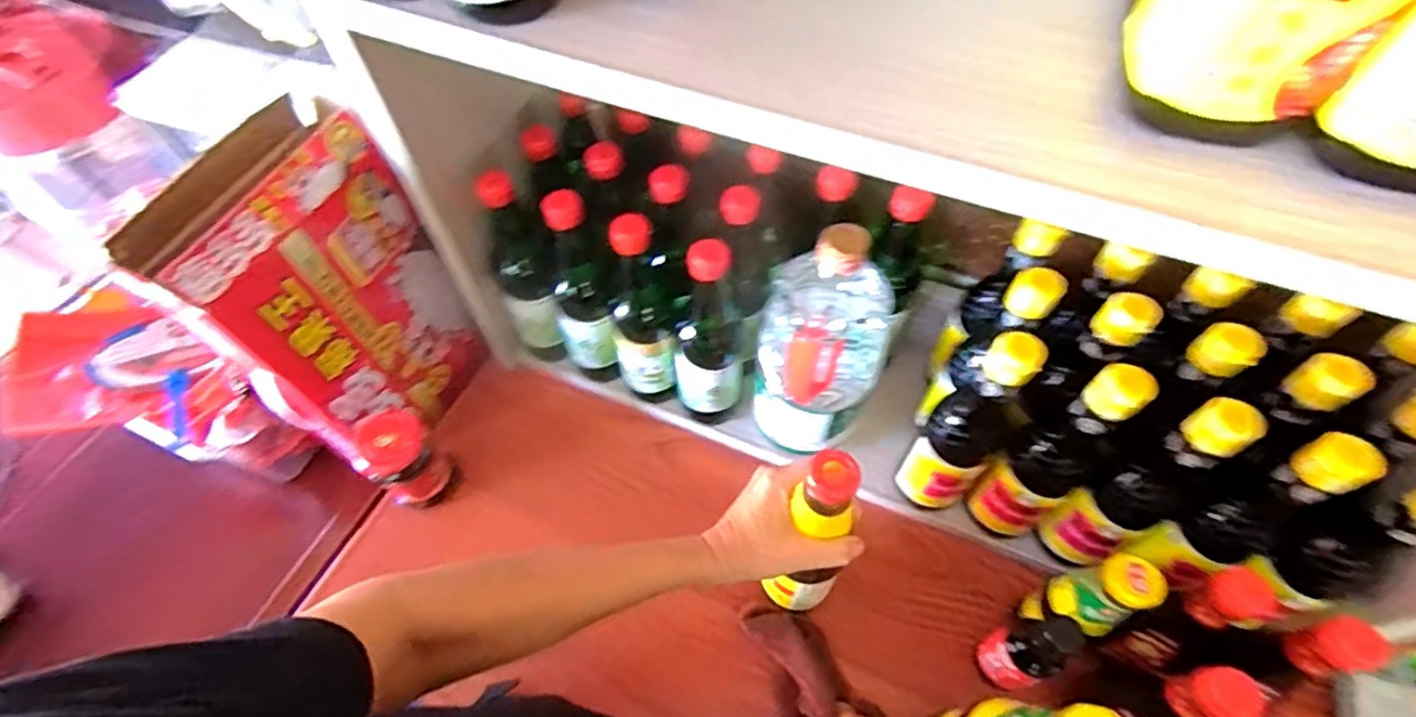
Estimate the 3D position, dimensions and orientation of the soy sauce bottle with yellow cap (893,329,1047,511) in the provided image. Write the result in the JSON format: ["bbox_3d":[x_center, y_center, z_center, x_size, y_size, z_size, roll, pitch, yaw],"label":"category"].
[{"bbox_3d":[0.221,0.074,0.574,0.061,0.261,0.059,-1,58,1],"label":"soy sauce bottle with yellow cap"}]

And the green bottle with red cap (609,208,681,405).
[{"bbox_3d":[-0.067,-0.047,0.649,0.067,0.247,0.074,-11,58,-5],"label":"green bottle with red cap"}]

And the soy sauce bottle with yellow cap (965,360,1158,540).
[{"bbox_3d":[0.287,0.093,0.560,0.056,0.253,0.060,-1,58,1],"label":"soy sauce bottle with yellow cap"}]

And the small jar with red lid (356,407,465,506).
[{"bbox_3d":[-0.313,0.109,0.679,0.066,0.109,0.065,-1,58,1],"label":"small jar with red lid"}]

